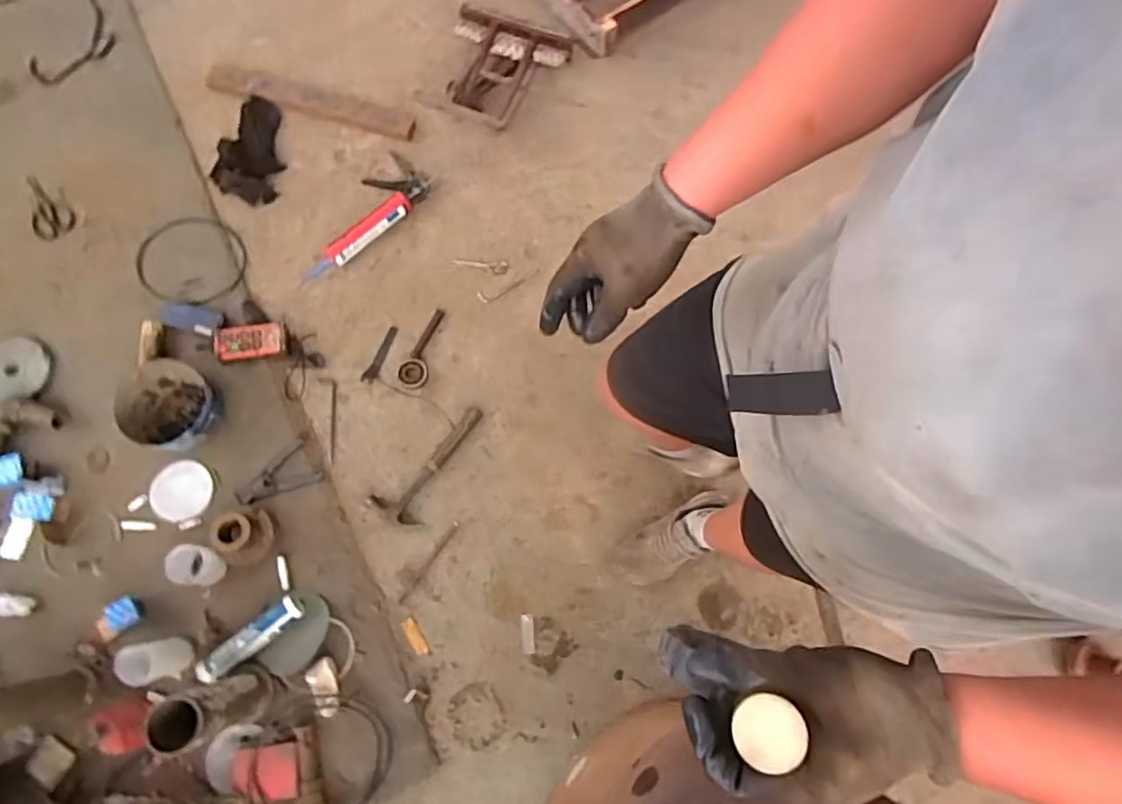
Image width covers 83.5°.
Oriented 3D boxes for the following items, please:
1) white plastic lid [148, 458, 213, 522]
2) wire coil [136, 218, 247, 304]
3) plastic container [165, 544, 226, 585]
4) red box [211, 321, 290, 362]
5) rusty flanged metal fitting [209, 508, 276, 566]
[{"bbox_3d":[-0.819,0.191,1.358,0.128,0.008,0.129,-6,70,-4],"label":"white plastic lid"},{"bbox_3d":[-0.923,-0.353,1.567,0.275,0.016,0.254,-1,67,1],"label":"wire coil"},{"bbox_3d":[-0.733,0.331,1.269,0.087,0.082,0.074,6,70,0],"label":"plastic container"},{"bbox_3d":[-0.723,-0.139,1.464,0.173,0.040,0.086,-11,72,-7],"label":"red box"},{"bbox_3d":[-0.656,0.269,1.292,0.116,0.098,0.120,-18,73,-9],"label":"rusty flanged metal fitting"}]

